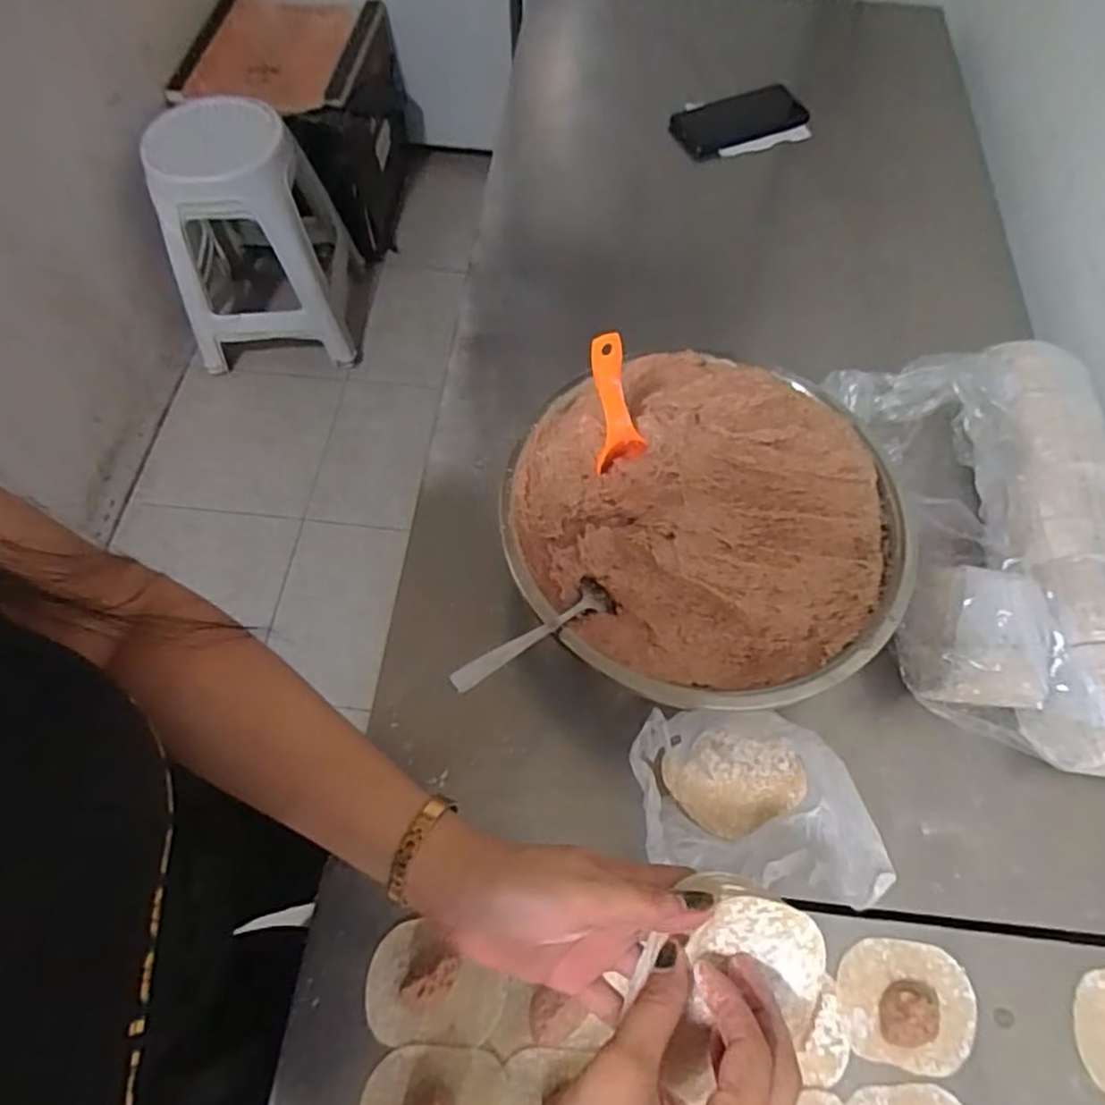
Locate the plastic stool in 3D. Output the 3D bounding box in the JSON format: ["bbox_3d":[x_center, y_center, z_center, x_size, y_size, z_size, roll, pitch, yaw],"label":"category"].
[{"bbox_3d":[-0.655,-0.711,1.575,0.348,0.460,0.377,-2,63,-2],"label":"plastic stool"}]

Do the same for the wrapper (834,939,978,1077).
[{"bbox_3d":[0.233,0.294,0.455,0.086,0.024,0.072,5,62,1],"label":"wrapper"}]

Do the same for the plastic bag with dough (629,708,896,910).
[{"bbox_3d":[0.125,0.169,0.473,0.137,0.099,0.114,2,62,0],"label":"plastic bag with dough"}]

